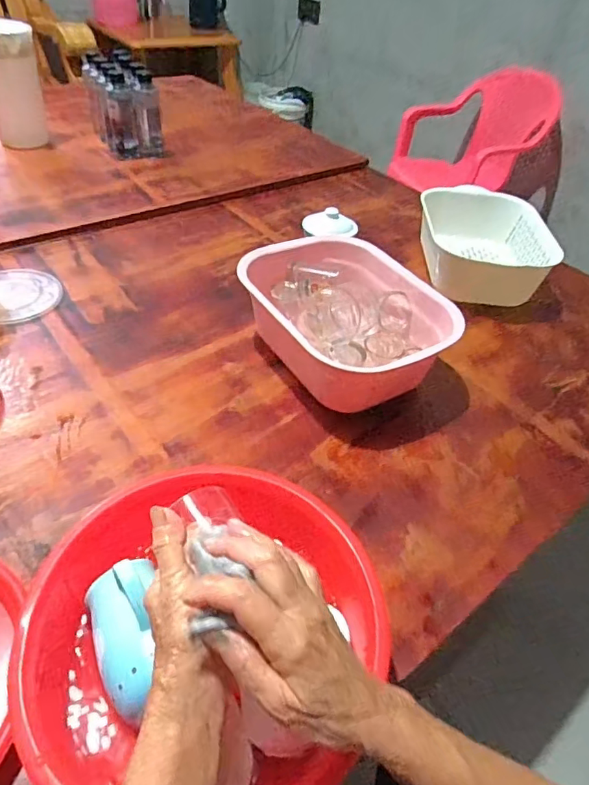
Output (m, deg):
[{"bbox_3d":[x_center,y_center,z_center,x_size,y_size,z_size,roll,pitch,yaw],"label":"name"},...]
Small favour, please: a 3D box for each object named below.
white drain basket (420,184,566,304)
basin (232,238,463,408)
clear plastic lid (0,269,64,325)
[{"bbox_3d":[0.341,-0.261,0.939,0.218,0.104,0.258,4,45,-3],"label":"white drain basket"},{"bbox_3d":[0.063,-0.096,0.733,0.215,0.119,0.284,-22,51,-29],"label":"basin"},{"bbox_3d":[-0.435,-0.156,0.811,0.128,0.008,0.141,4,45,-3],"label":"clear plastic lid"}]

